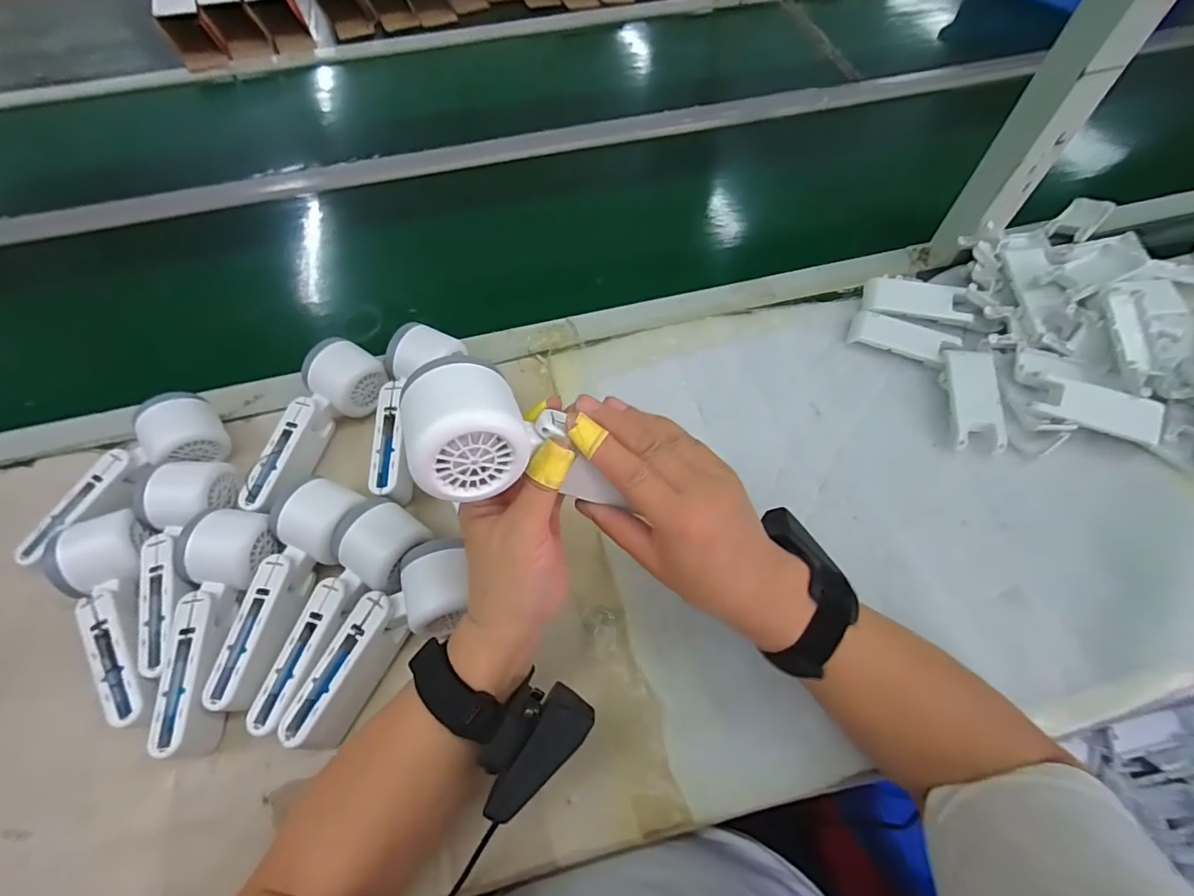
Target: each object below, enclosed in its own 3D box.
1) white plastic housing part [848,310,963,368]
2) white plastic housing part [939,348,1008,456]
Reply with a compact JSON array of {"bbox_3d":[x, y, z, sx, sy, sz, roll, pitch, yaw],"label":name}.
[{"bbox_3d":[0.304,-0.108,0.508,0.098,0.012,0.051,20,63,12],"label":"white plastic housing part"},{"bbox_3d":[0.341,-0.048,0.468,0.043,0.011,0.104,1,65,23],"label":"white plastic housing part"}]

